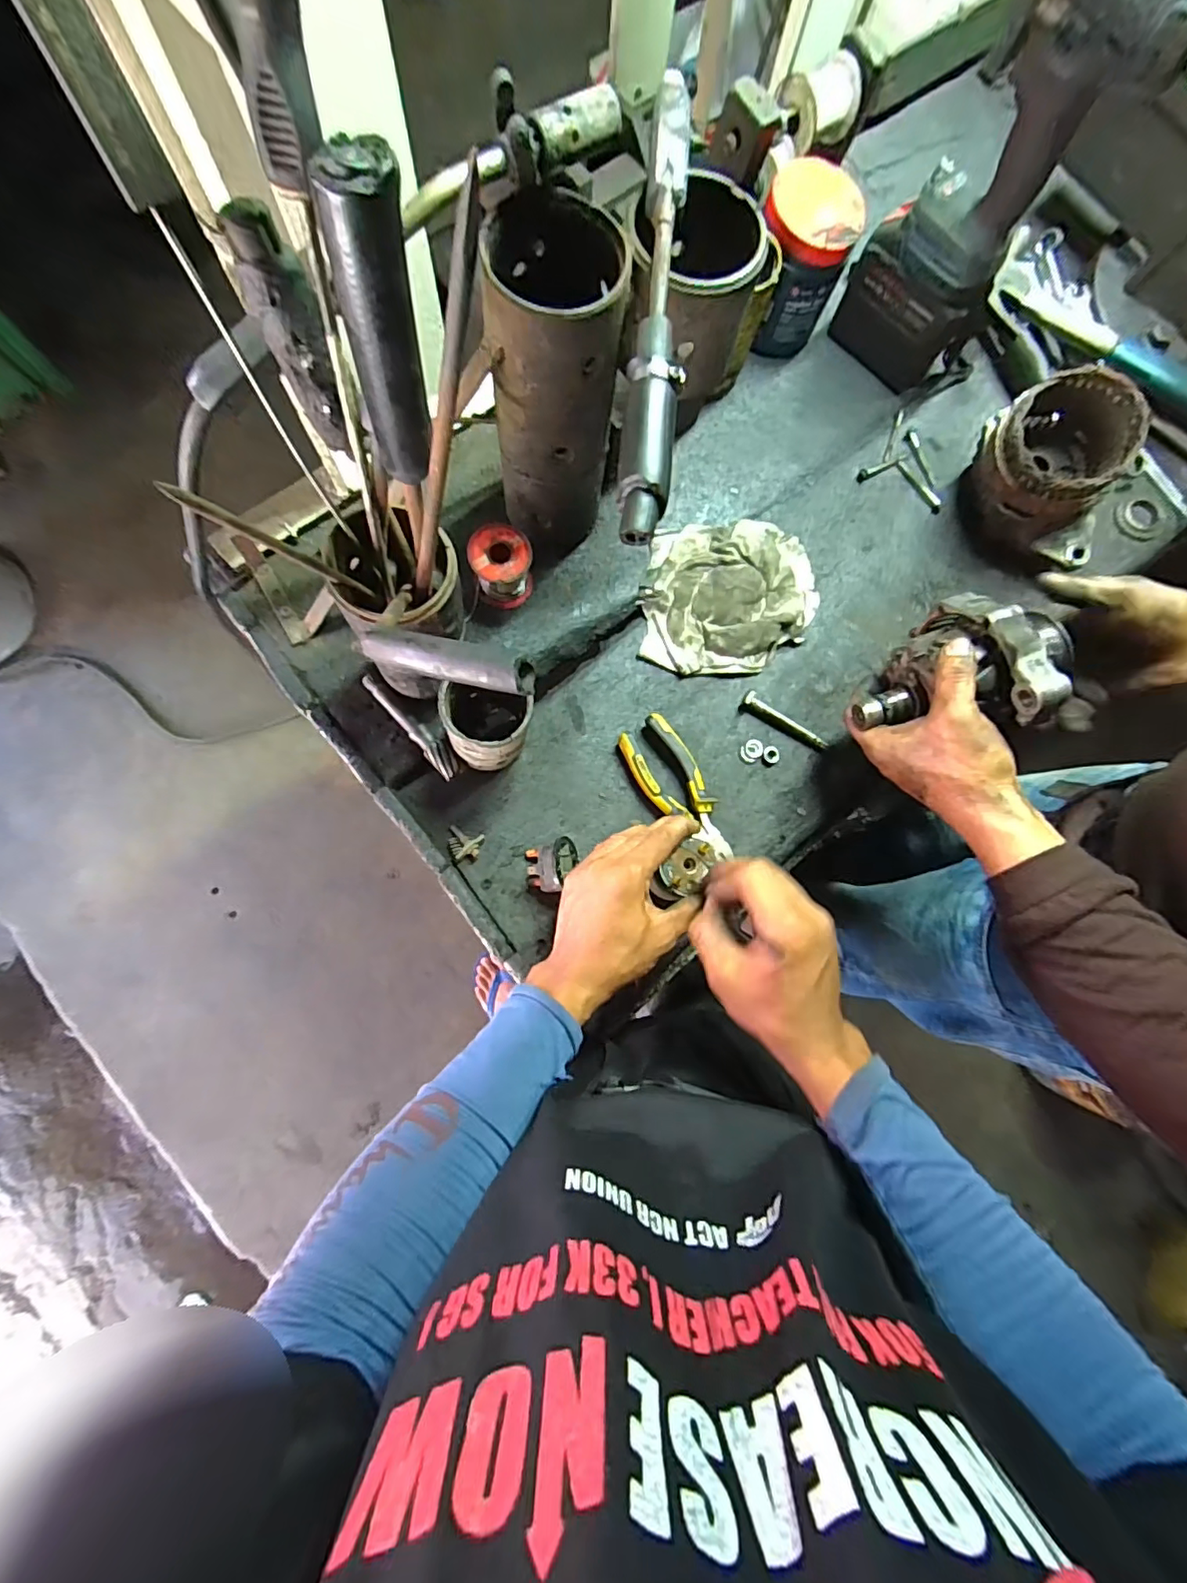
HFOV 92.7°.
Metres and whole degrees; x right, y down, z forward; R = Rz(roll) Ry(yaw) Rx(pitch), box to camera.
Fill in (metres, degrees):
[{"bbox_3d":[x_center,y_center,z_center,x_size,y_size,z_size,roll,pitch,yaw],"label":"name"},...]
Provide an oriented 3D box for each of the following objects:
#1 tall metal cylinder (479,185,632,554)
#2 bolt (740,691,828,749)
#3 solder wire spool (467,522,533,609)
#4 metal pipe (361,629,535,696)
[{"bbox_3d":[-0.029,-0.290,0.442,0.084,0.231,0.102,2,81,-4],"label":"tall metal cylinder"},{"bbox_3d":[0.186,-0.070,0.546,0.091,0.020,0.017,28,80,1],"label":"bolt"},{"bbox_3d":[-0.082,-0.201,0.511,0.052,0.059,0.050,1,81,-4],"label":"solder wire spool"},{"bbox_3d":[-0.066,-0.056,0.243,0.084,0.016,0.016,16,80,18],"label":"metal pipe"}]

